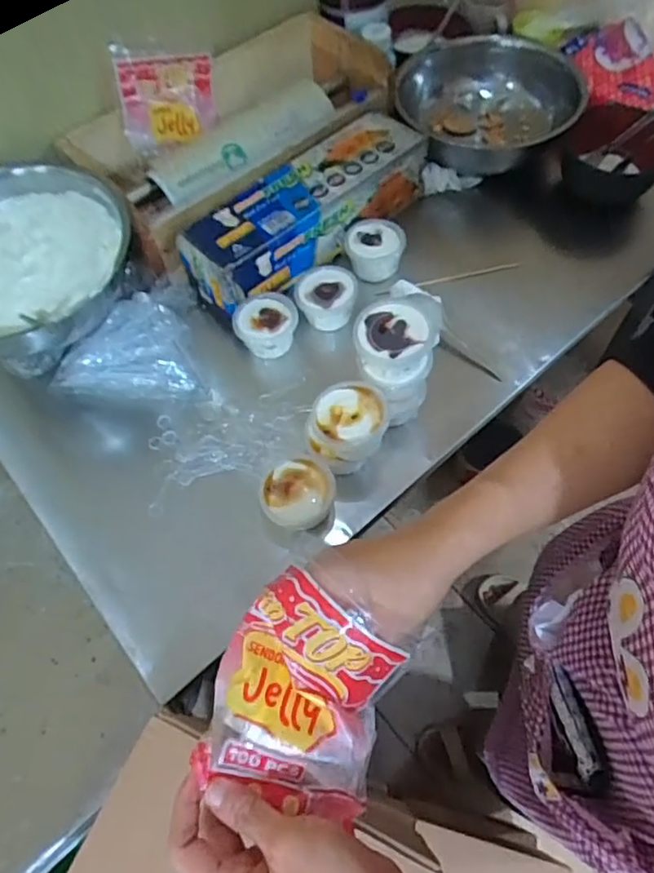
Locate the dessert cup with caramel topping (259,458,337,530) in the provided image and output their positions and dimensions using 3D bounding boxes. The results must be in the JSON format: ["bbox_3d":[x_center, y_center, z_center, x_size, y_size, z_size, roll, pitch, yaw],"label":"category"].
[{"bbox_3d":[-0.029,0.063,0.576,0.070,0.045,0.068,-1,63,3],"label":"dessert cup with caramel topping"}]

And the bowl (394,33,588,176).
[{"bbox_3d":[0.231,-0.469,0.841,0.248,0.113,0.272,-1,63,3],"label":"bowl"}]

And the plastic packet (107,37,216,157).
[{"bbox_3d":[-0.212,-0.453,0.754,0.136,0.123,0.032,-27,44,-26],"label":"plastic packet"}]

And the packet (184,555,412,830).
[{"bbox_3d":[-0.011,0.146,0.338,0.098,0.045,0.115,18,87,-4],"label":"packet"}]

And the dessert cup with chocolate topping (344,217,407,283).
[{"bbox_3d":[0.062,-0.242,0.732,0.074,0.053,0.072,-22,64,-8],"label":"dessert cup with chocolate topping"}]

